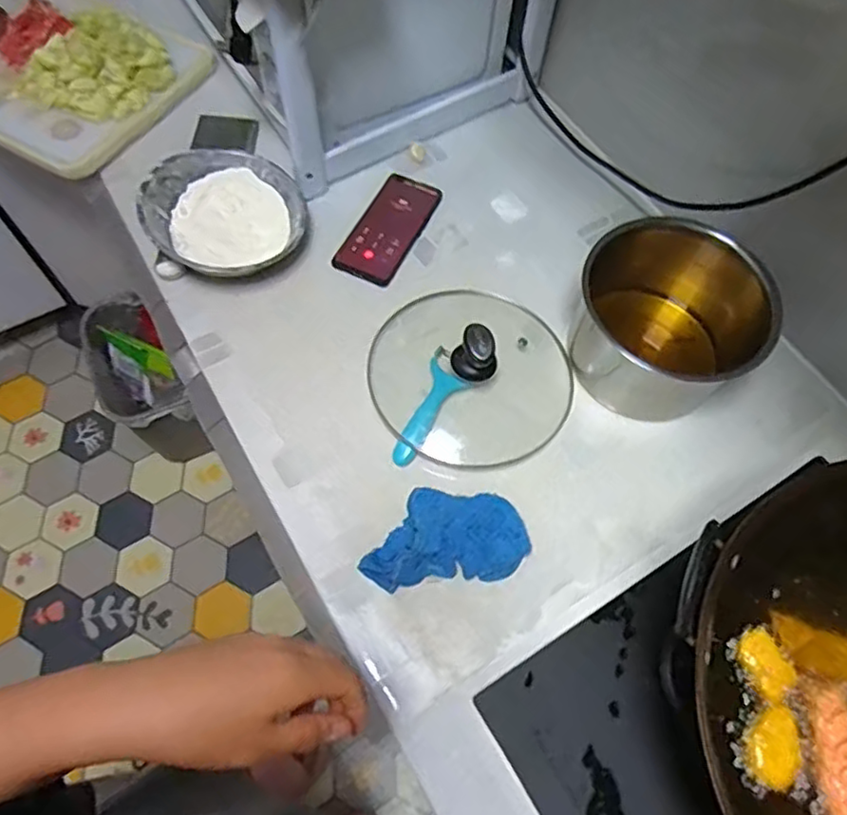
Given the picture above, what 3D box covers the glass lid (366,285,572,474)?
[{"bbox_3d":[0.051,-0.048,0.689,0.216,0.071,0.208,1,63,-1],"label":"glass lid"}]

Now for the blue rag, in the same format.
[{"bbox_3d":[0.020,0.121,0.627,0.155,0.029,0.092,-6,64,-4],"label":"blue rag"}]

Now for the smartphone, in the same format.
[{"bbox_3d":[-0.043,-0.224,0.803,0.075,0.015,0.166,24,65,10],"label":"smartphone"}]

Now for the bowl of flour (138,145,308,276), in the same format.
[{"bbox_3d":[-0.231,-0.227,0.769,0.175,0.074,0.177,1,63,-1],"label":"bowl of flour"}]

